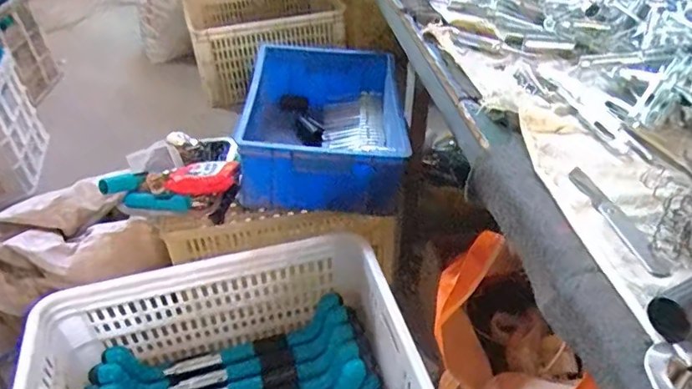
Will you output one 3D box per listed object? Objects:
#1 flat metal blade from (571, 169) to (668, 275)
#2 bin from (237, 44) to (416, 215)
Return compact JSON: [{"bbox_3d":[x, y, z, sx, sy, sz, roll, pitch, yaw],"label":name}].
[{"bbox_3d":[0.253,0.021,0.493,0.023,0.004,0.145,-8,40,-8],"label":"flat metal blade"},{"bbox_3d":[-0.045,-0.144,1.054,0.314,0.169,0.392,-4,40,-3],"label":"bin"}]

